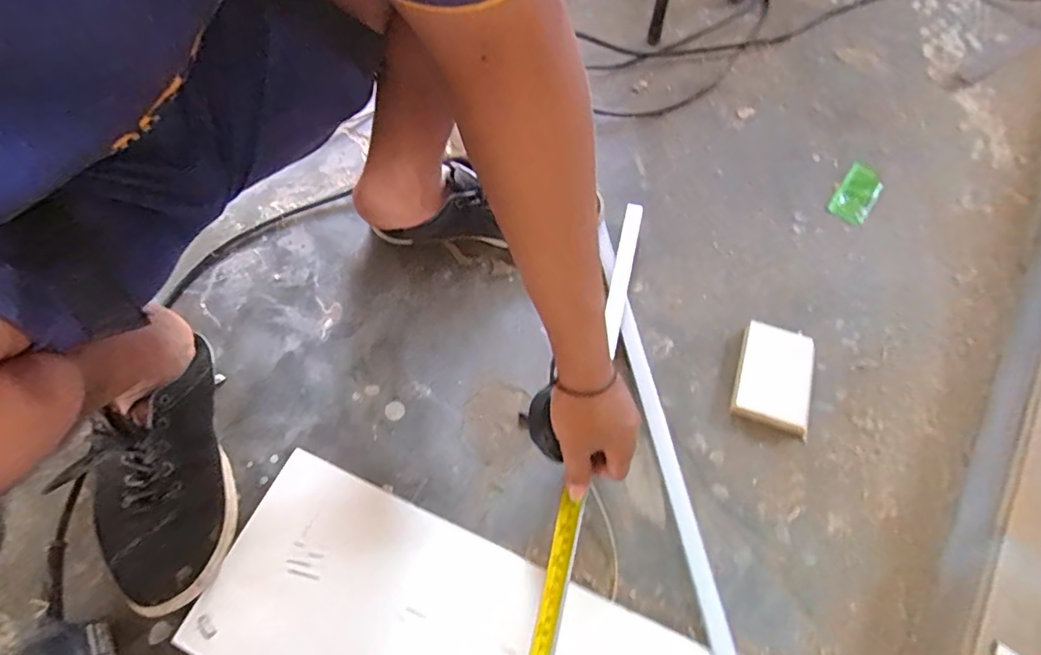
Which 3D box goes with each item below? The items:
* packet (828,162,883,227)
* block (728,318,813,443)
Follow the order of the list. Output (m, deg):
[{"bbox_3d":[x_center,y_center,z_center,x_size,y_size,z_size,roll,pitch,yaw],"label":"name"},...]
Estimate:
[{"bbox_3d":[0.426,-0.171,0.661,0.045,0.011,0.092,33,67,15],"label":"packet"},{"bbox_3d":[0.261,0.049,0.540,0.071,0.025,0.107,18,64,9],"label":"block"}]

